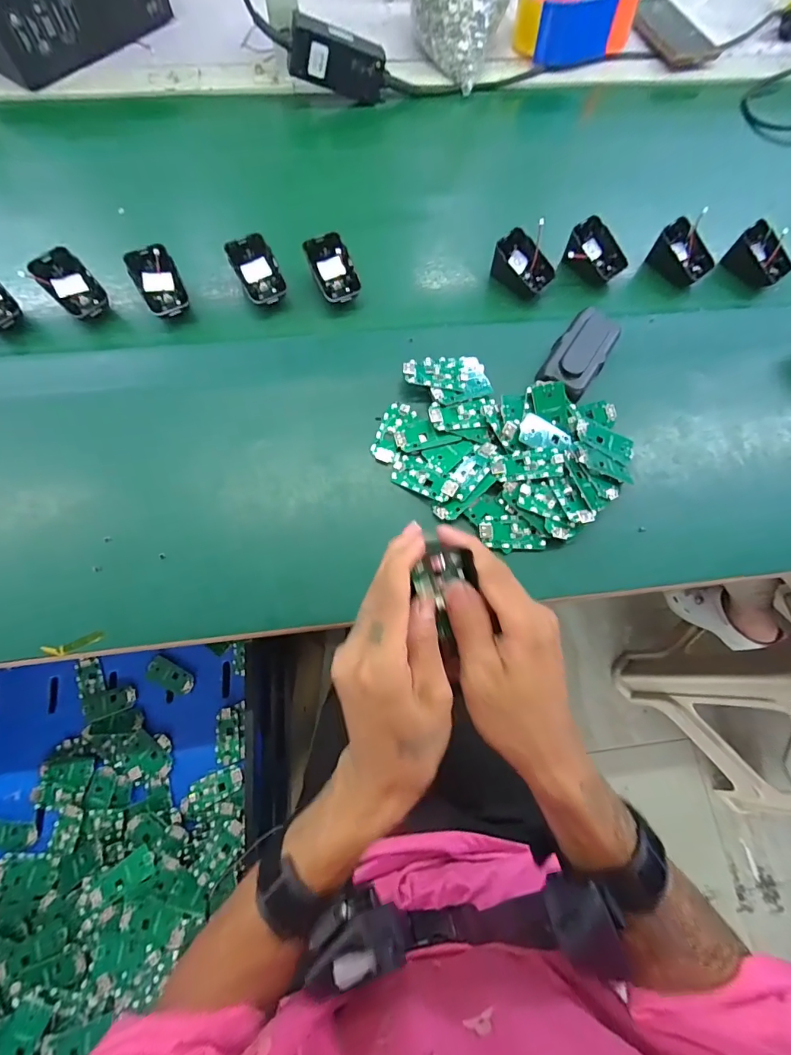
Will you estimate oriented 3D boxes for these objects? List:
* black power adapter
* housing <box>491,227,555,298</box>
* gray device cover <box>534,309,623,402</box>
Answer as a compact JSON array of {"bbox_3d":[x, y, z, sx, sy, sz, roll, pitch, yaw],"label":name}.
[{"bbox_3d":[-0.065,-0.579,0.554,0.129,0.056,0.034,-3,72,-26],"label":"black power adapter"},{"bbox_3d":[0.141,-0.287,0.496,0.064,0.043,0.043,38,74,9],"label":"housing"},{"bbox_3d":[0.192,-0.180,0.462,0.051,0.022,0.105,34,74,8],"label":"gray device cover"}]

